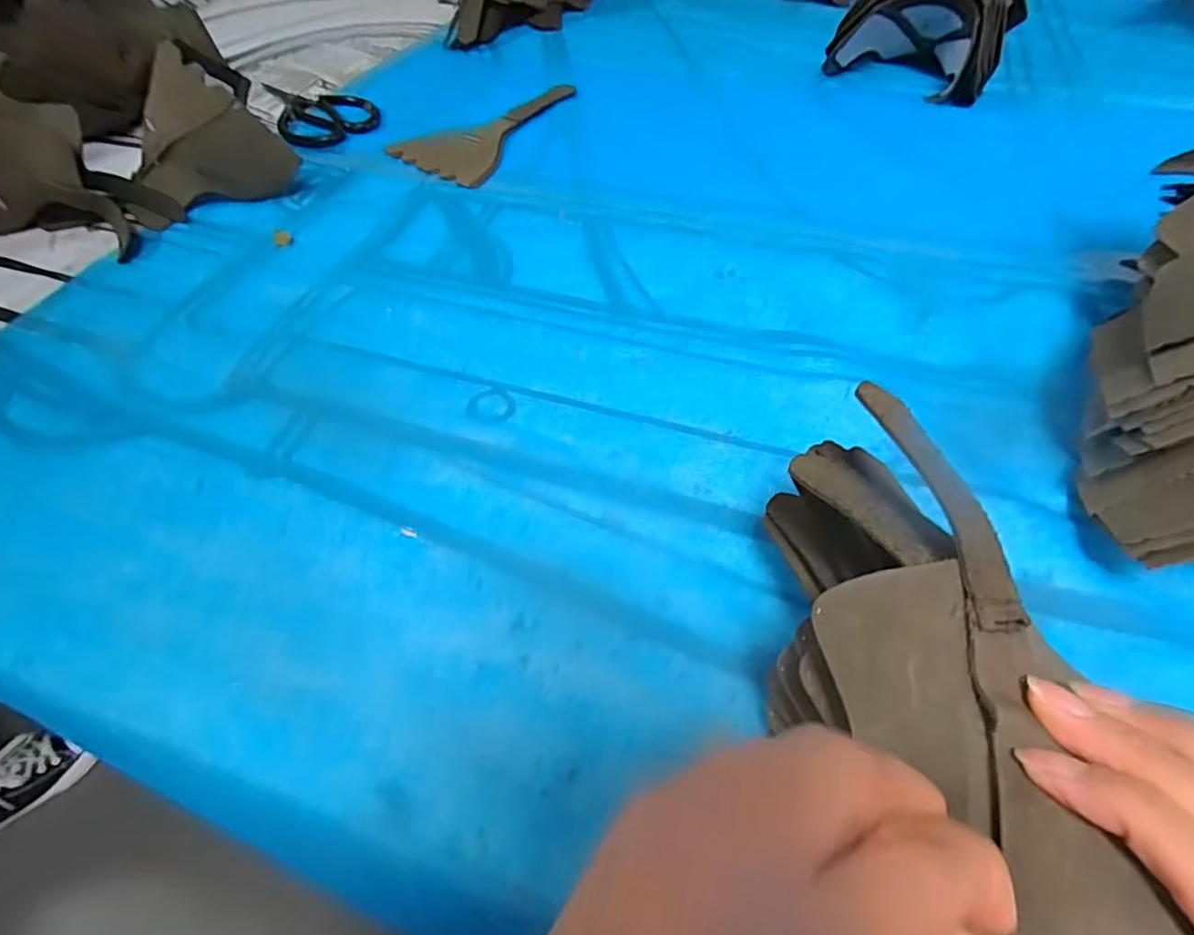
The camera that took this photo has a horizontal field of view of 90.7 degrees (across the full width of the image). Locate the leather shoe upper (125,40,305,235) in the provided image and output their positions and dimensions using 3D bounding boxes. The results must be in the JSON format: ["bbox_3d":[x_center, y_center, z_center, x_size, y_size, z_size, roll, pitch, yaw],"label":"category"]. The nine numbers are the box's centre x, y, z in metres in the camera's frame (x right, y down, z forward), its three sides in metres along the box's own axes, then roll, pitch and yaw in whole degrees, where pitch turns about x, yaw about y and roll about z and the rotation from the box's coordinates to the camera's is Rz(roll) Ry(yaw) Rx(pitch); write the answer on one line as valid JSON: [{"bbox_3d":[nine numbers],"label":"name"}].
[{"bbox_3d":[-0.336,-0.274,0.498,0.144,0.096,0.077,-9,53,-2],"label":"leather shoe upper"}]

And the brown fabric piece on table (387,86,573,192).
[{"bbox_3d":[-0.096,-0.346,0.597,0.116,0.004,0.211,31,61,24],"label":"brown fabric piece on table"}]

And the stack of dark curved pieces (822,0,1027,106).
[{"bbox_3d":[0.331,-0.447,0.590,0.154,0.100,0.106,28,60,22],"label":"stack of dark curved pieces"}]

